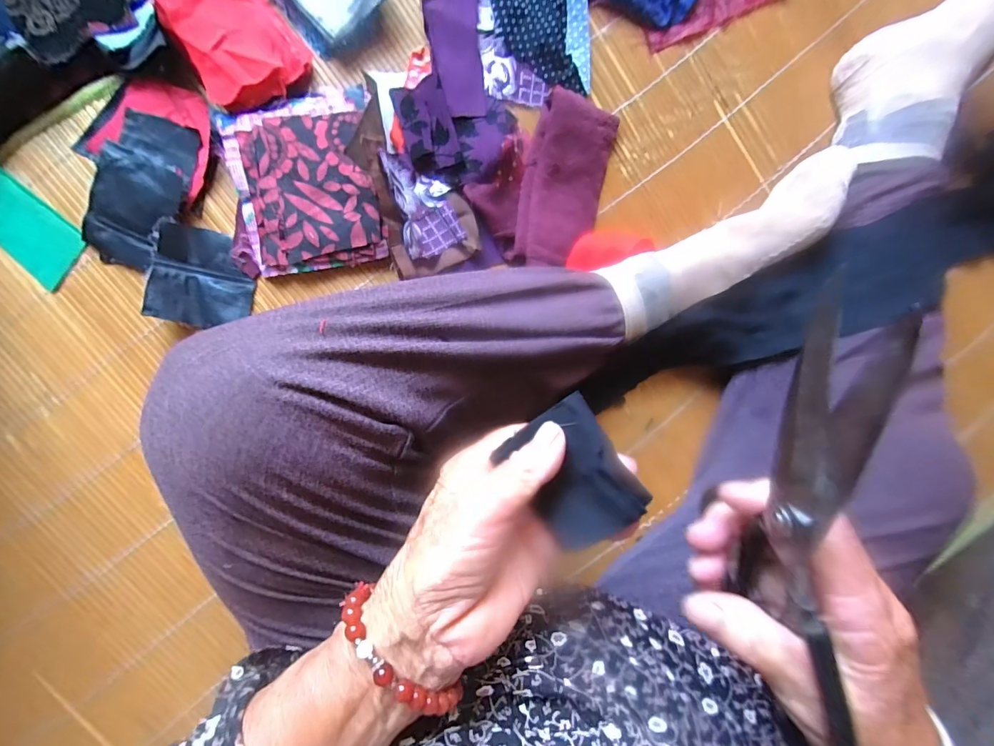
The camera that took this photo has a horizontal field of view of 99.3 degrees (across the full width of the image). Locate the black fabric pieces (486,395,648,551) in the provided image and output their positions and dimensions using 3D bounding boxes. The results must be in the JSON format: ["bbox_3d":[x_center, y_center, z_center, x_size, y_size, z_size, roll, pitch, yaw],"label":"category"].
[{"bbox_3d":[0.038,0.051,0.204,0.046,0.021,0.068,-33,98,-5],"label":"black fabric pieces"}]

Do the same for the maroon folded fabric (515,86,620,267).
[{"bbox_3d":[0.060,-0.159,0.359,0.071,0.020,0.137,10,88,-6],"label":"maroon folded fabric"}]

